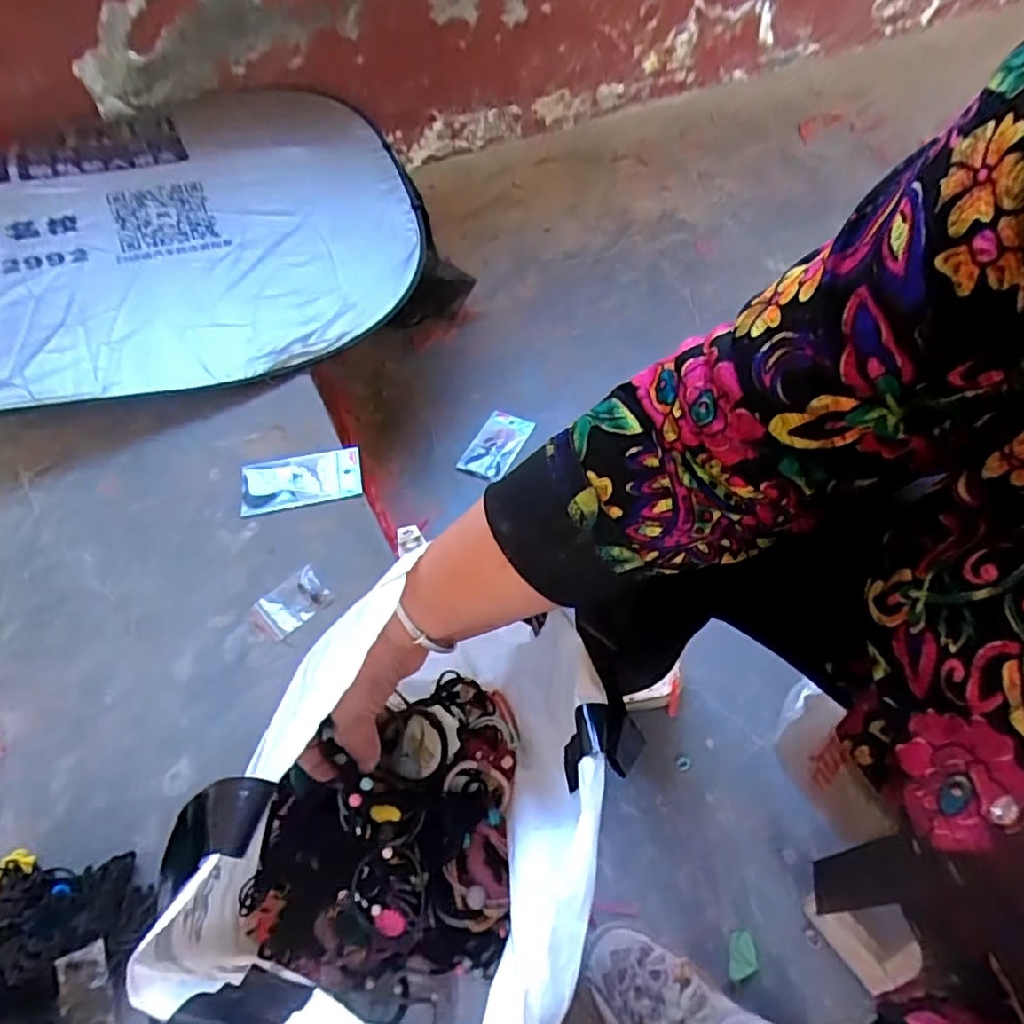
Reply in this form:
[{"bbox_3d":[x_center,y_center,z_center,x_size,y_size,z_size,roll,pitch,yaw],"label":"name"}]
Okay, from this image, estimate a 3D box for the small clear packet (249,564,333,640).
[{"bbox_3d":[-0.227,0.093,0.653,0.078,0.012,0.049,-39,61,-23],"label":"small clear packet"}]

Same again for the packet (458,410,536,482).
[{"bbox_3d":[-0.024,-0.110,1.037,0.079,0.018,0.129,23,58,18],"label":"packet"}]

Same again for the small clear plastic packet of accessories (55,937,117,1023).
[{"bbox_3d":[-0.303,0.348,0.454,0.032,0.008,0.069,-19,71,-11],"label":"small clear plastic packet of accessories"}]

